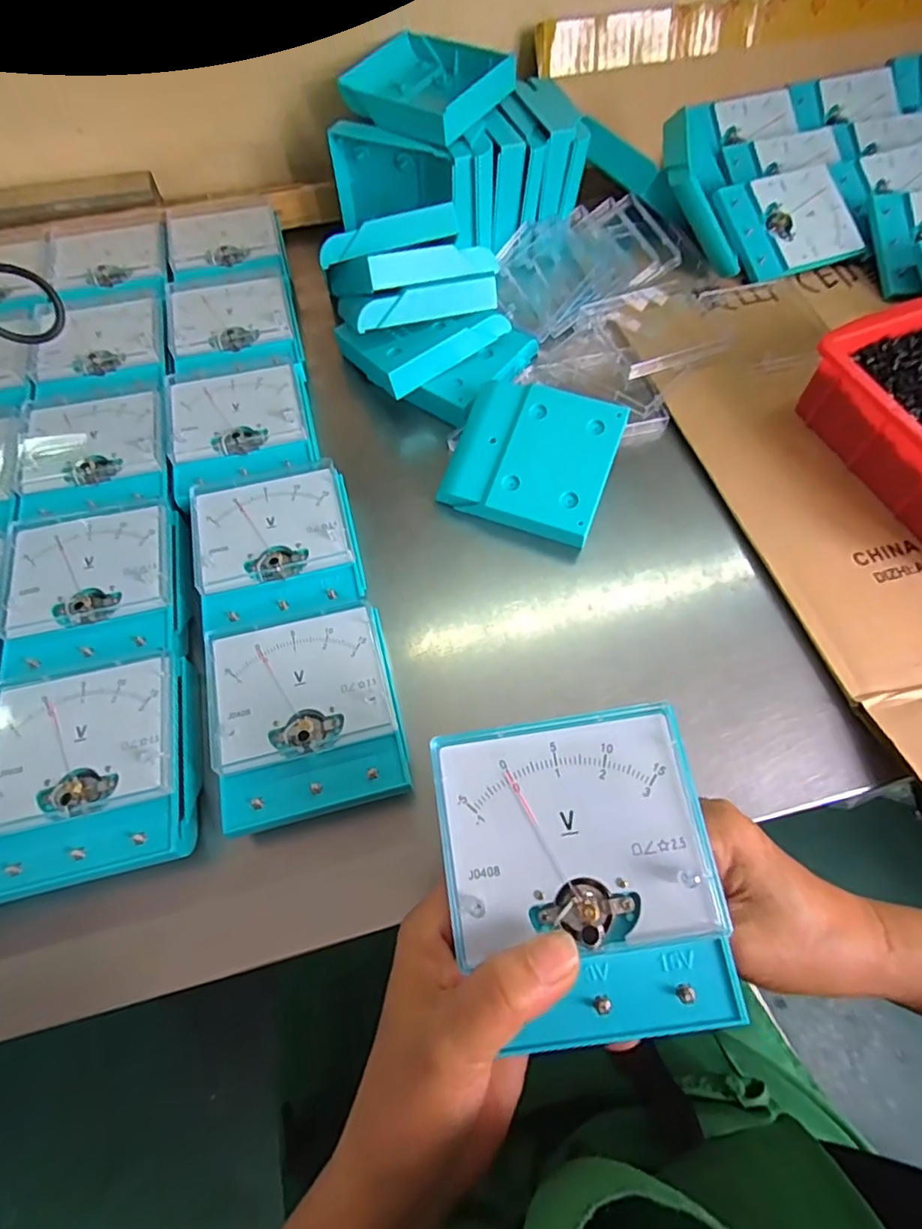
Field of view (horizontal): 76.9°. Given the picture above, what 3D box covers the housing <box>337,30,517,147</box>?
[{"bbox_3d":[-0.030,-0.445,0.485,0.129,0.028,0.102,28,66,15],"label":"housing"}]

